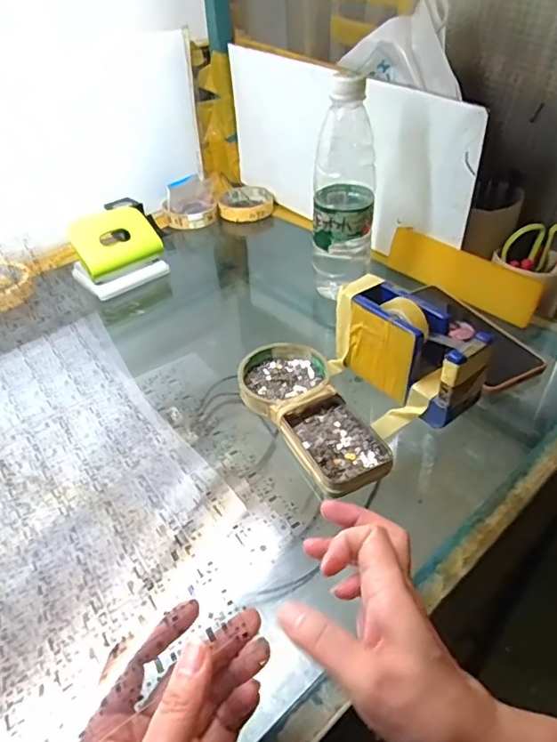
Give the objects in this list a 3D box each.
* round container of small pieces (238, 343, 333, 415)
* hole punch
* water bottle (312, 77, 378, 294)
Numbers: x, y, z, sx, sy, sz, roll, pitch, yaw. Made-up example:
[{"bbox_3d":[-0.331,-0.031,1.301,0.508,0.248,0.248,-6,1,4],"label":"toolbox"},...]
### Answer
[{"bbox_3d":[0.005,0.007,0.478,0.081,0.018,0.081,-2,40,2],"label":"round container of small pieces"},{"bbox_3d":[-0.200,-0.149,0.638,0.103,0.079,0.065,-32,48,-29],"label":"hole punch"},{"bbox_3d":[0.070,-0.190,0.542,0.064,0.211,0.065,2,41,7],"label":"water bottle"}]

